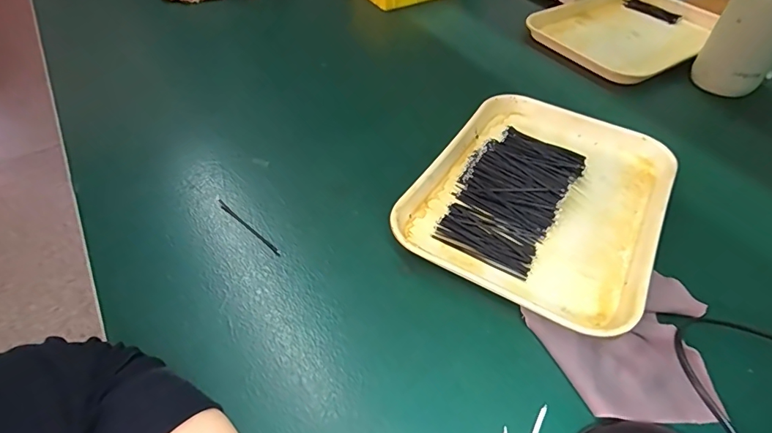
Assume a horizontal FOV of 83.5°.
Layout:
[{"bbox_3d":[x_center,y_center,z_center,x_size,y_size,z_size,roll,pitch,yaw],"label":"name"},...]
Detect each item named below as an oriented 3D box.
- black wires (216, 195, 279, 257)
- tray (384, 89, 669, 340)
[{"bbox_3d":[-0.137,0.009,0.424,0.102,0.004,0.006,35,57,24],"label":"black wires"},{"bbox_3d":[0.166,-0.033,0.455,0.221,0.024,0.301,25,53,20],"label":"tray"}]

